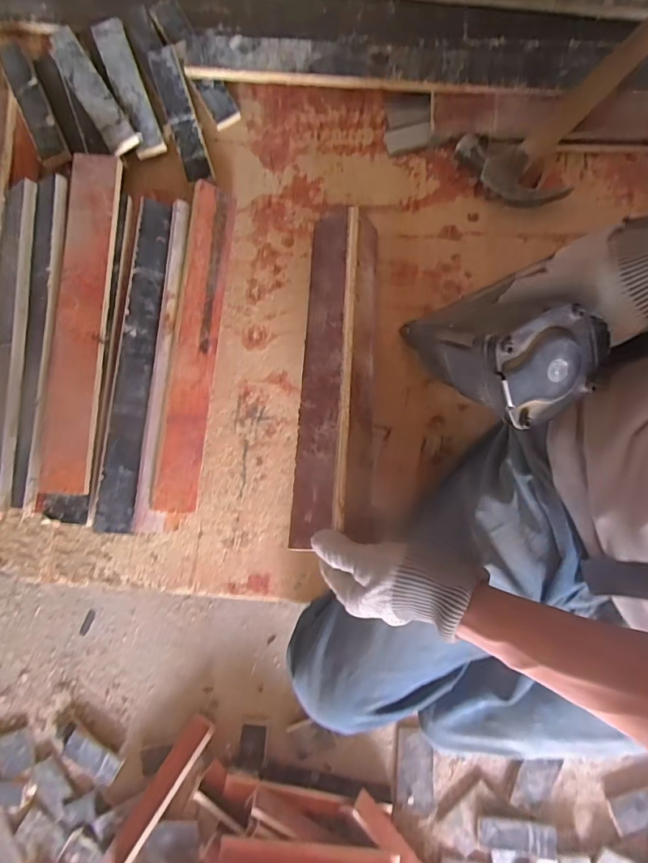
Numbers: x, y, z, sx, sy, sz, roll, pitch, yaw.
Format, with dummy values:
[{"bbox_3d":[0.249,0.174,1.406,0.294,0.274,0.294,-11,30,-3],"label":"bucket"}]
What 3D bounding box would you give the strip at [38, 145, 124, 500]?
[{"bbox_3d":[-0.262,-0.119,0.503,0.055,0.011,0.366,4,86,-3],"label":"strip"}]

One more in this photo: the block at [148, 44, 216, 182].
[{"bbox_3d":[-0.168,-0.374,0.550,0.033,0.007,0.159,-18,92,3],"label":"block"}]

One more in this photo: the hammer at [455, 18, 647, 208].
[{"bbox_3d":[0.296,-0.374,0.547,0.260,0.045,0.122,-42,82,8],"label":"hammer"}]

